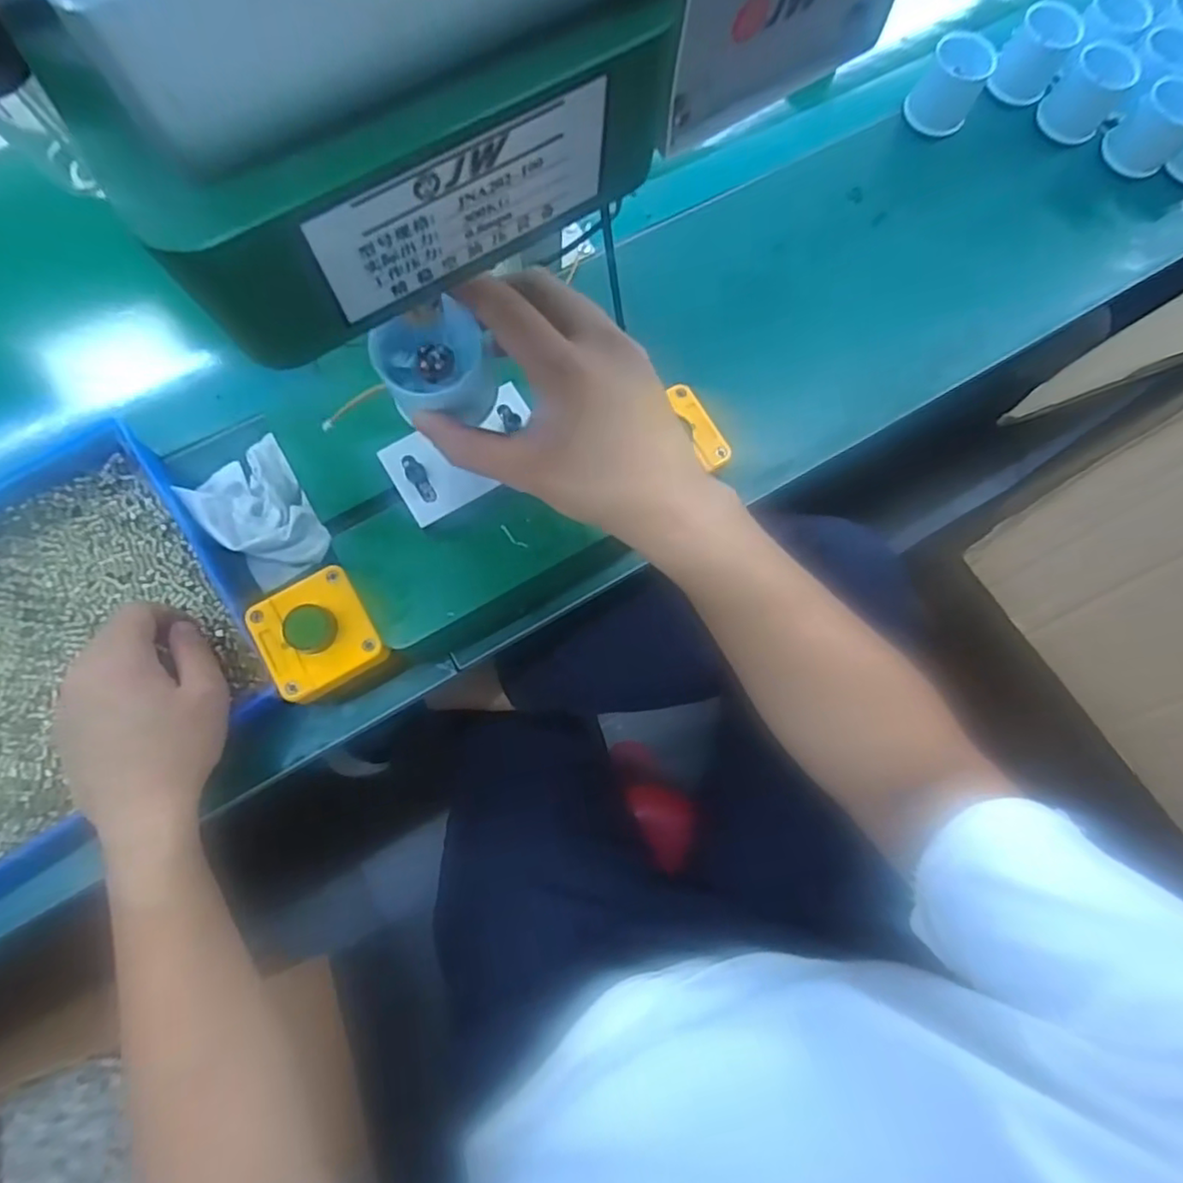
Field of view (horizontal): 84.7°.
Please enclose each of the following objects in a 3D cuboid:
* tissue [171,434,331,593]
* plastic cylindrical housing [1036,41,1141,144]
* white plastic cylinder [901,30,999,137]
[{"bbox_3d":[-0.235,-0.058,0.460,0.070,0.025,0.101,-36,80,-10],"label":"tissue"},{"bbox_3d":[0.440,-0.443,0.579,0.055,0.055,0.051,1,76,-2],"label":"plastic cylindrical housing"},{"bbox_3d":[0.319,-0.452,0.574,0.054,0.053,0.067,27,77,3],"label":"white plastic cylinder"}]

